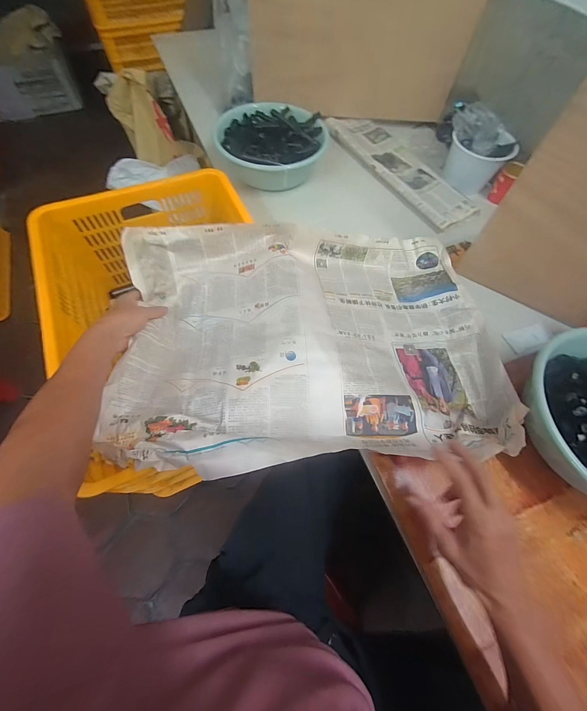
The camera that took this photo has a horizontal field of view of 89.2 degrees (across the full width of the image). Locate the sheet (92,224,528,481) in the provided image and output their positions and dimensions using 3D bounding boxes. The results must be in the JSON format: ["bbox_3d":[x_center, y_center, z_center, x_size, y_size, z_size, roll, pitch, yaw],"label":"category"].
[{"bbox_3d":[0.036,-0.043,0.528,0.644,0.112,0.441,-4,63,-5],"label":"sheet"}]

